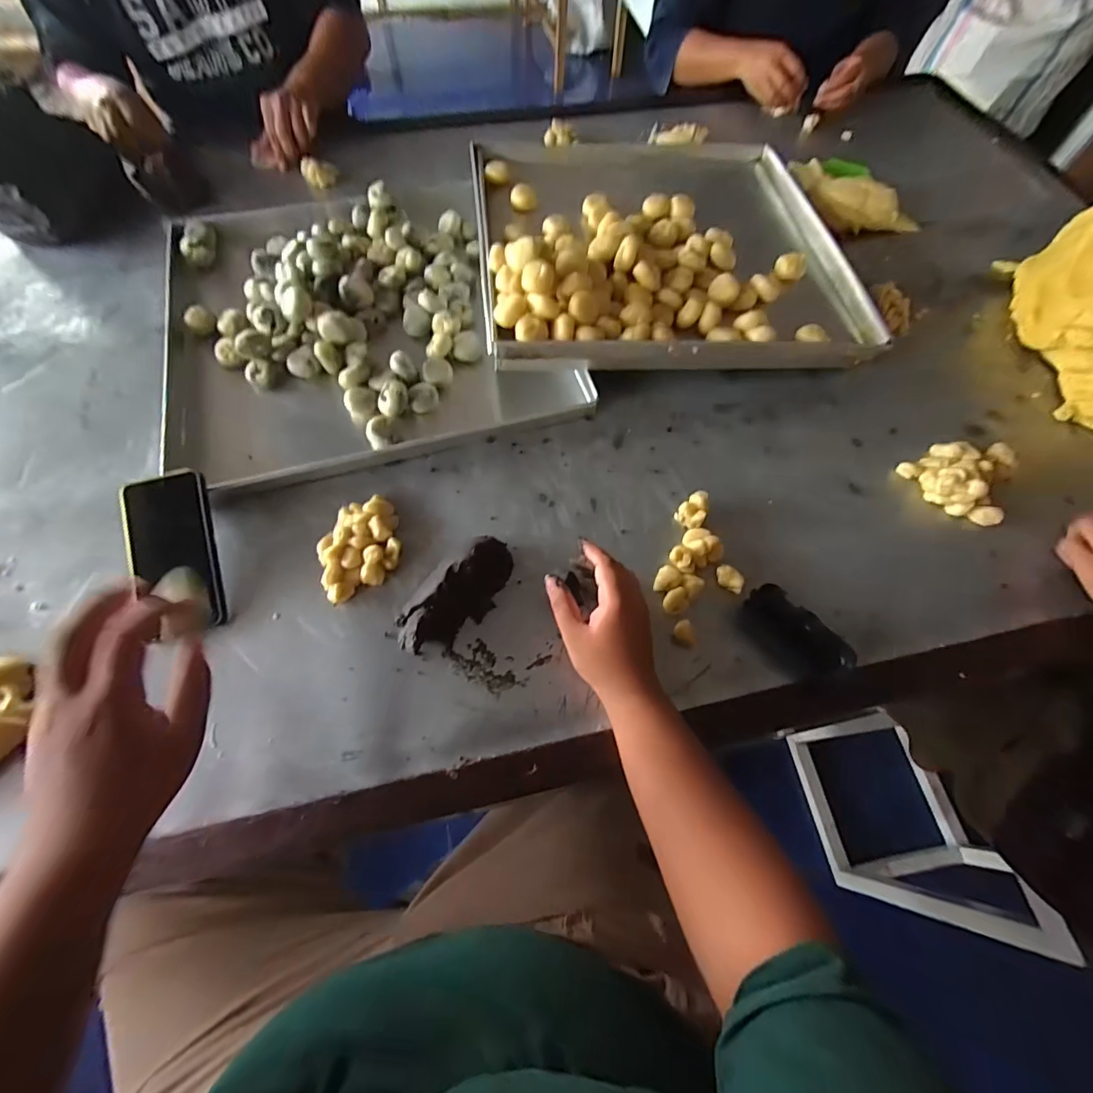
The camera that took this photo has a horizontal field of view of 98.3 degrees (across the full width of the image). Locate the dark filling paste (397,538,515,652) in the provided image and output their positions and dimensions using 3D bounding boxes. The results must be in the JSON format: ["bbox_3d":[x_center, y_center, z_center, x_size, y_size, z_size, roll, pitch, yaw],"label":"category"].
[{"bbox_3d":[-0.090,0.049,0.484,0.060,0.029,0.140,39,69,16],"label":"dark filling paste"}]

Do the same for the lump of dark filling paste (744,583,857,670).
[{"bbox_3d":[0.253,0.085,0.479,0.108,0.028,0.041,41,69,17],"label":"lump of dark filling paste"}]

